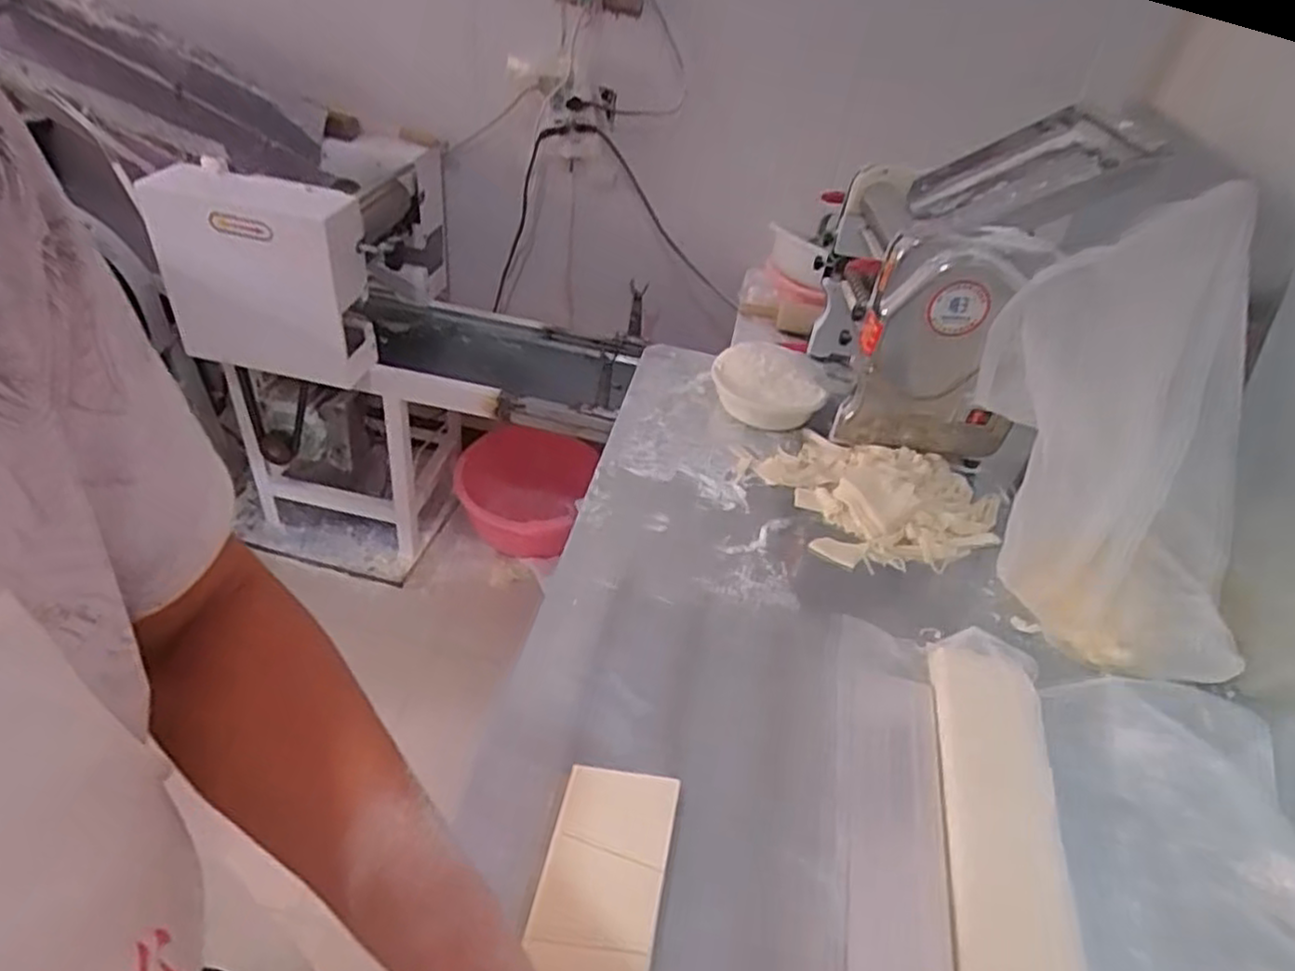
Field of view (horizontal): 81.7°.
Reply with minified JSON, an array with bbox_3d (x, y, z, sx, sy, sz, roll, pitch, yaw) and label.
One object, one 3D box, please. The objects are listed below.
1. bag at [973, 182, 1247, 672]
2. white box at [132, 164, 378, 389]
[{"bbox_3d":[0.534,-0.039,0.870,0.195,0.498,0.242,-21,18,-29],"label":"bag"},{"bbox_3d":[-0.714,-0.382,1.408,0.345,0.347,0.148,16,41,8],"label":"white box"}]

